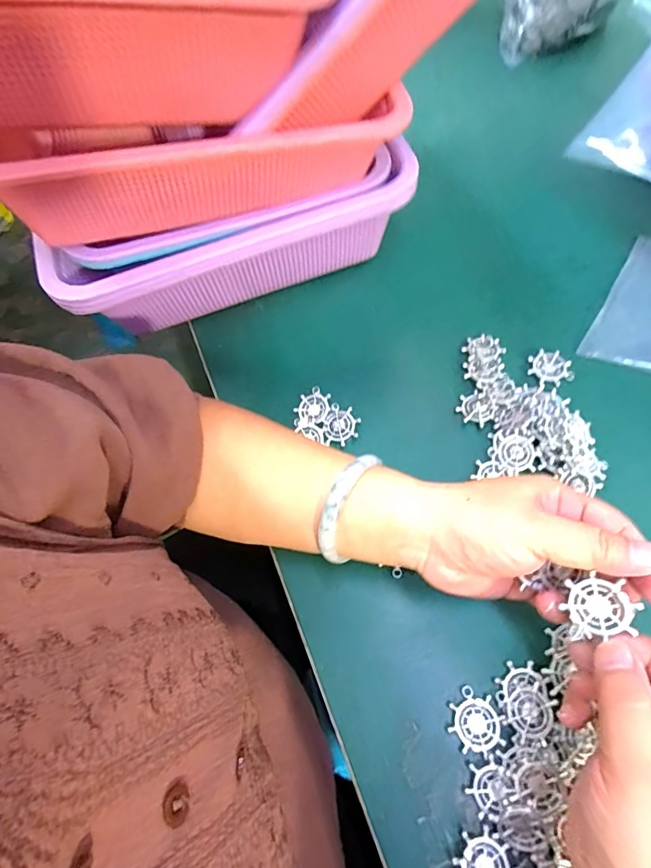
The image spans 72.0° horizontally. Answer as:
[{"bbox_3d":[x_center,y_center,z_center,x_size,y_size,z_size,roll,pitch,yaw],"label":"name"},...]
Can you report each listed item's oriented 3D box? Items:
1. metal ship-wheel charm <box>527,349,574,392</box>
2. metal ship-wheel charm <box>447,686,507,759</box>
[{"bbox_3d":[0.182,-0.052,0.364,0.033,0.005,0.035,-1,63,2],"label":"metal ship-wheel charm"},{"bbox_3d":[0.088,0.168,0.262,0.030,0.004,0.032,-29,65,-11],"label":"metal ship-wheel charm"}]

